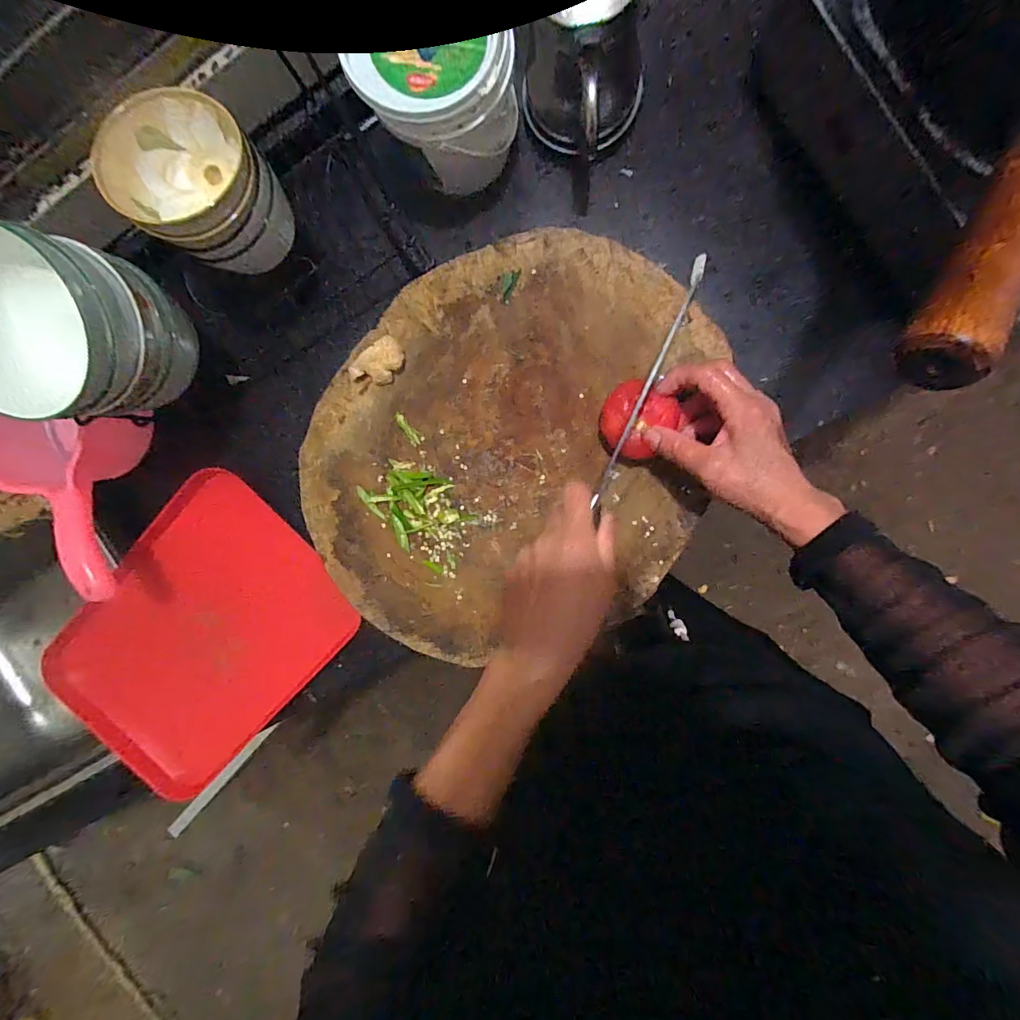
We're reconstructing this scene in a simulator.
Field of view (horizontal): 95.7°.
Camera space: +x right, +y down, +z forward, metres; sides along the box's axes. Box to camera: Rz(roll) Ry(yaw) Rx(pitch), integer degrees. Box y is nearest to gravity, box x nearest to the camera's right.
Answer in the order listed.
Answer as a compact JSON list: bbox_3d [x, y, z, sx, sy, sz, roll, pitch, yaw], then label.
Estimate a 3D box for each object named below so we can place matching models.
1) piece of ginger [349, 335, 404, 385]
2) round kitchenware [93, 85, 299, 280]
[{"bbox_3d":[-0.124,-0.137,0.436,0.055,0.028,0.031,-38,92,8],"label":"piece of ginger"},{"bbox_3d":[-0.264,-0.281,0.402,0.100,0.104,0.110,41,98,0],"label":"round kitchenware"}]

